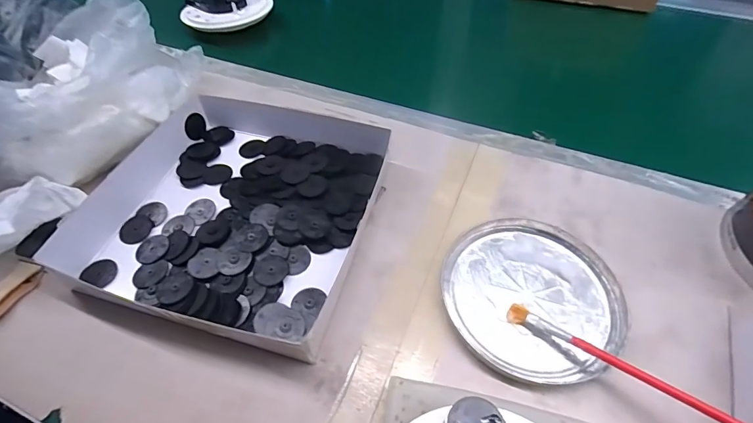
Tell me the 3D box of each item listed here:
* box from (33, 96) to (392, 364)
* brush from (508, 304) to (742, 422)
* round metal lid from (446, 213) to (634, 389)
[{"bbox_3d":[-0.107,-0.017,0.335,0.216,0.038,0.242,13,55,10],"label":"box"},{"bbox_3d":[0.187,0.113,0.206,0.249,0.009,0.011,24,55,39],"label":"brush"},{"bbox_3d":[0.116,0.060,0.290,0.124,0.008,0.127,0,53,0],"label":"round metal lid"}]

